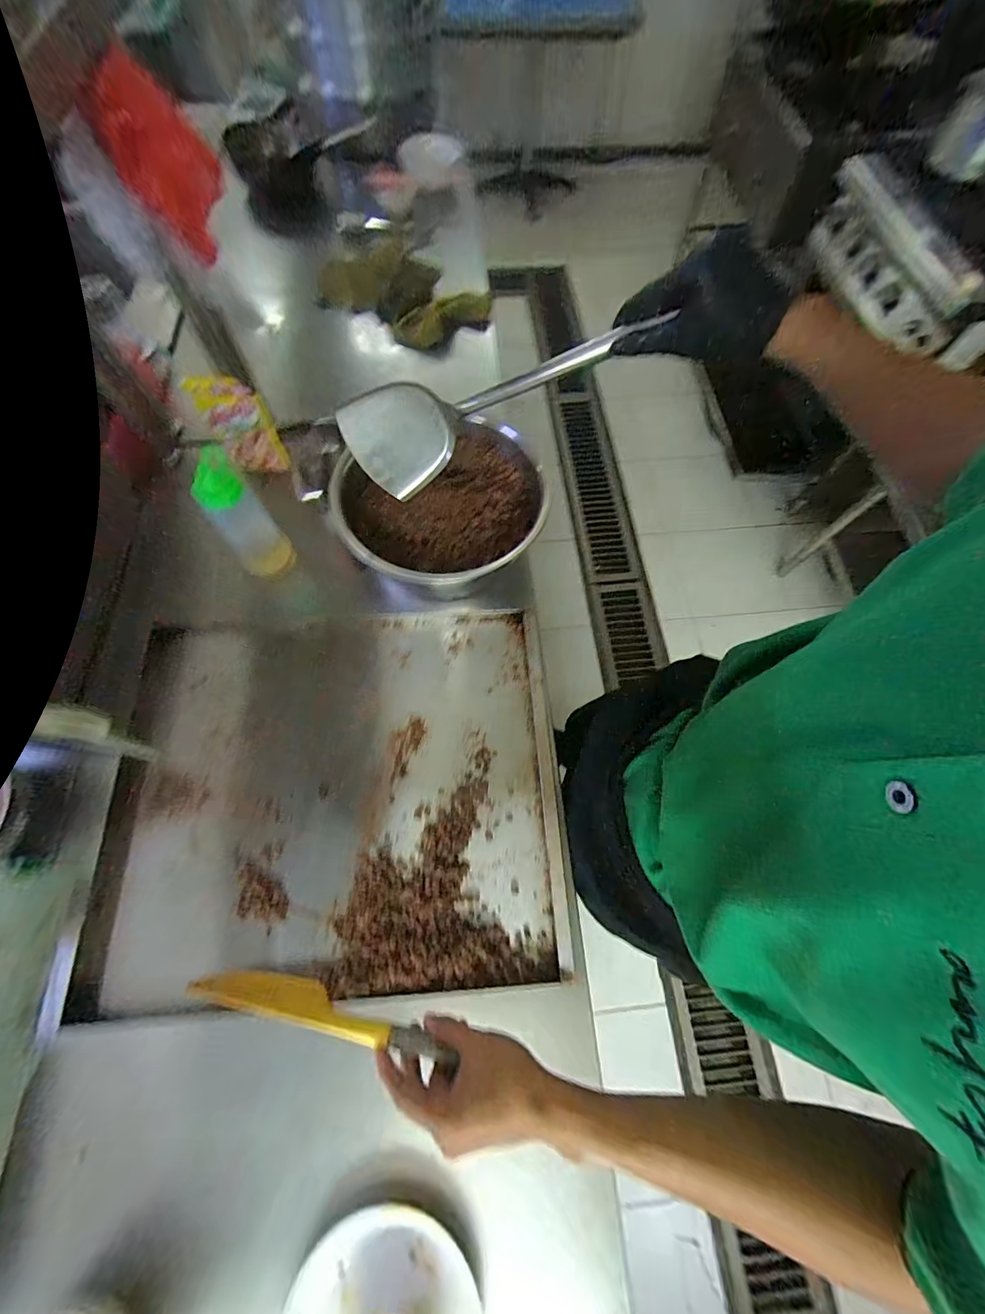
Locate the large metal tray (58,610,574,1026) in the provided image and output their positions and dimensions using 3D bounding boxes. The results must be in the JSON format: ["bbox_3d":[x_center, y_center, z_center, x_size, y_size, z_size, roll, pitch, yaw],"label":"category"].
[{"bbox_3d":[-0.218,0.180,0.627,0.611,0.039,0.518,-4,69,-3],"label":"large metal tray"}]

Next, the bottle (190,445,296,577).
[{"bbox_3d":[-0.400,-0.216,0.700,0.070,0.208,0.082,39,73,14],"label":"bottle"}]

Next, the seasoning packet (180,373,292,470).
[{"bbox_3d":[-0.446,-0.407,0.765,0.118,0.158,0.011,-2,53,8],"label":"seasoning packet"}]

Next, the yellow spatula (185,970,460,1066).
[{"bbox_3d":[-0.167,0.352,0.432,0.261,0.080,0.015,7,66,12],"label":"yellow spatula"}]

